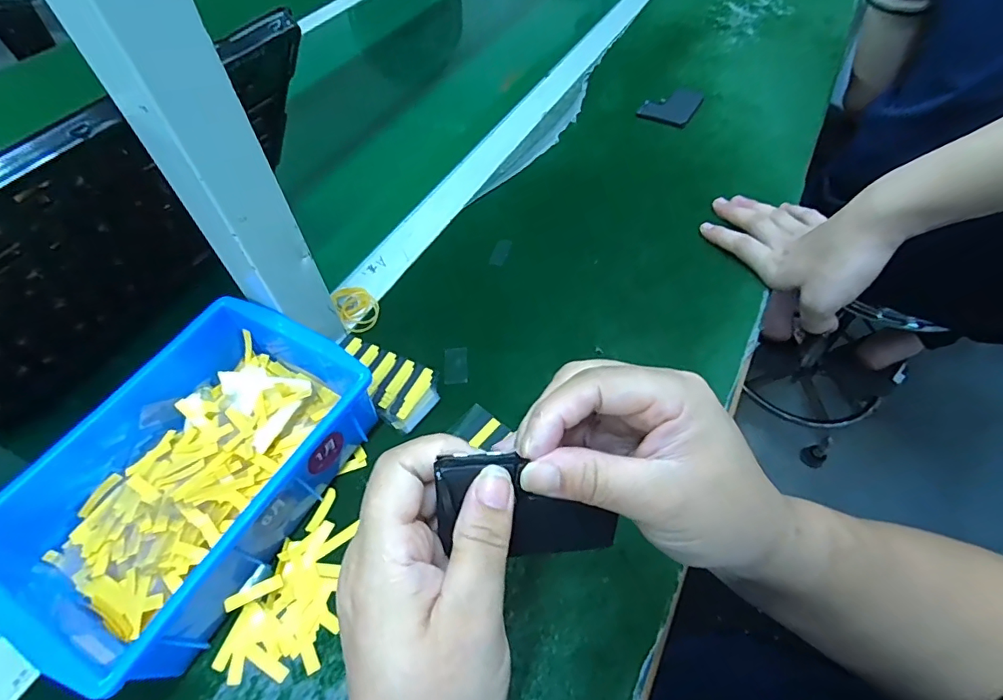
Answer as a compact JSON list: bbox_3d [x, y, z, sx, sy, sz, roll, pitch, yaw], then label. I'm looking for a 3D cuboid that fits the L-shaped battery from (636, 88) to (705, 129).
[{"bbox_3d":[0.204,-0.295,0.579,0.059,0.004,0.081,25,59,21],"label":"L-shaped battery"}]

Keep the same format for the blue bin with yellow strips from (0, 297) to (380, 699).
[{"bbox_3d":[-0.185,0.074,0.302,0.131,0.070,0.195,22,58,19],"label":"blue bin with yellow strips"}]

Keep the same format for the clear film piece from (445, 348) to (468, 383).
[{"bbox_3d":[-0.036,0.013,0.381,0.019,0.004,0.032,-8,56,6],"label":"clear film piece"}]

